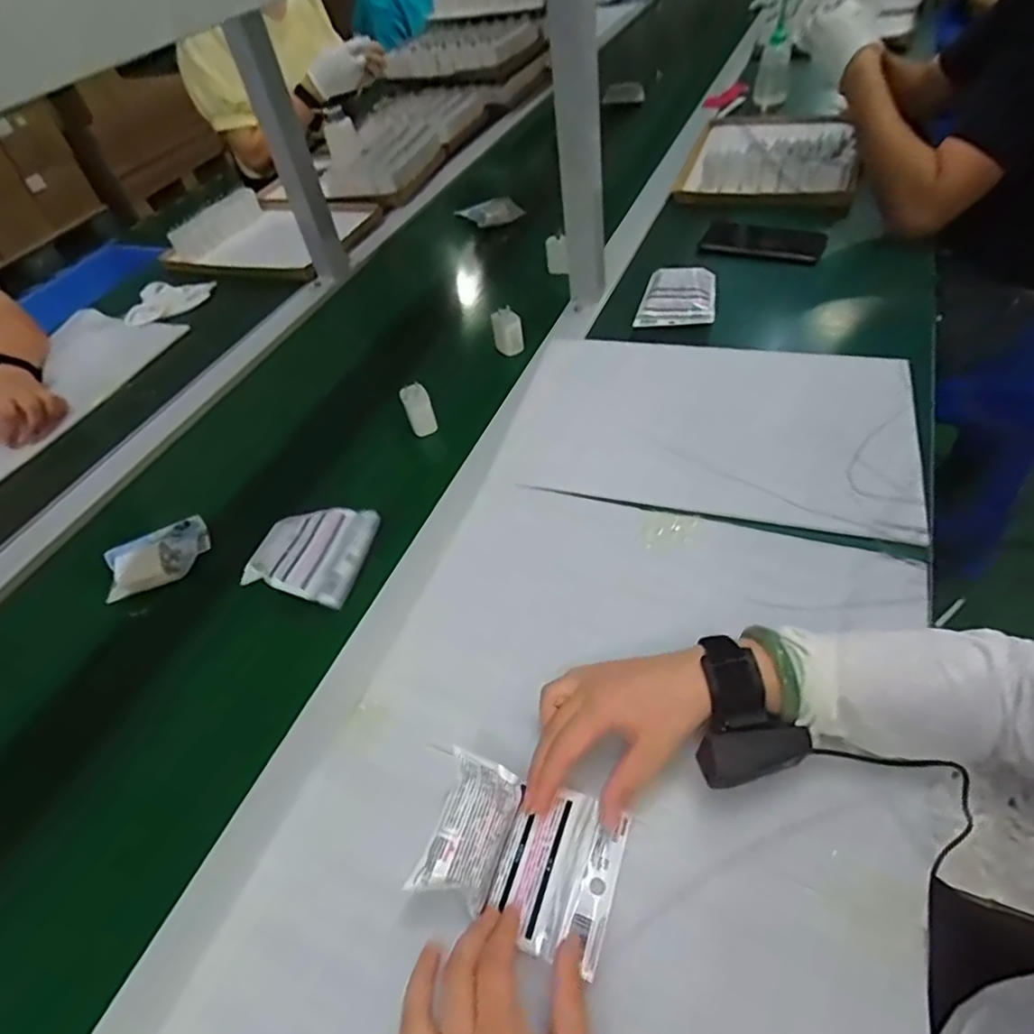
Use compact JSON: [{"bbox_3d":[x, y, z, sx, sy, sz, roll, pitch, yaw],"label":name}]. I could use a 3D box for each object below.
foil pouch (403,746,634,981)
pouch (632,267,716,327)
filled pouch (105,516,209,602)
[{"bbox_3d":[0.006,0.215,0.392,0.118,0.037,0.090,17,54,14],"label":"foil pouch"},{"bbox_3d":[0.209,-0.288,0.790,0.094,0.029,0.098,6,51,14],"label":"pouch"},{"bbox_3d":[-0.375,0.042,0.636,0.100,0.023,0.068,-29,51,-16],"label":"filled pouch"}]

